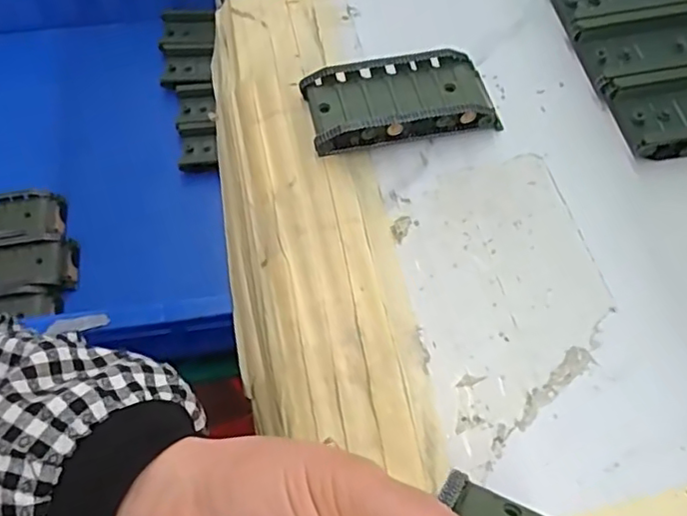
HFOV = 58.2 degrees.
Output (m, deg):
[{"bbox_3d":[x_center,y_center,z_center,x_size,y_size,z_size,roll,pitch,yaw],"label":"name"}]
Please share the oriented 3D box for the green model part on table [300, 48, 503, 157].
[{"bbox_3d":[0.030,-0.081,0.315,0.095,0.024,0.042,-12,62,-5],"label":"green model part on table"}]

